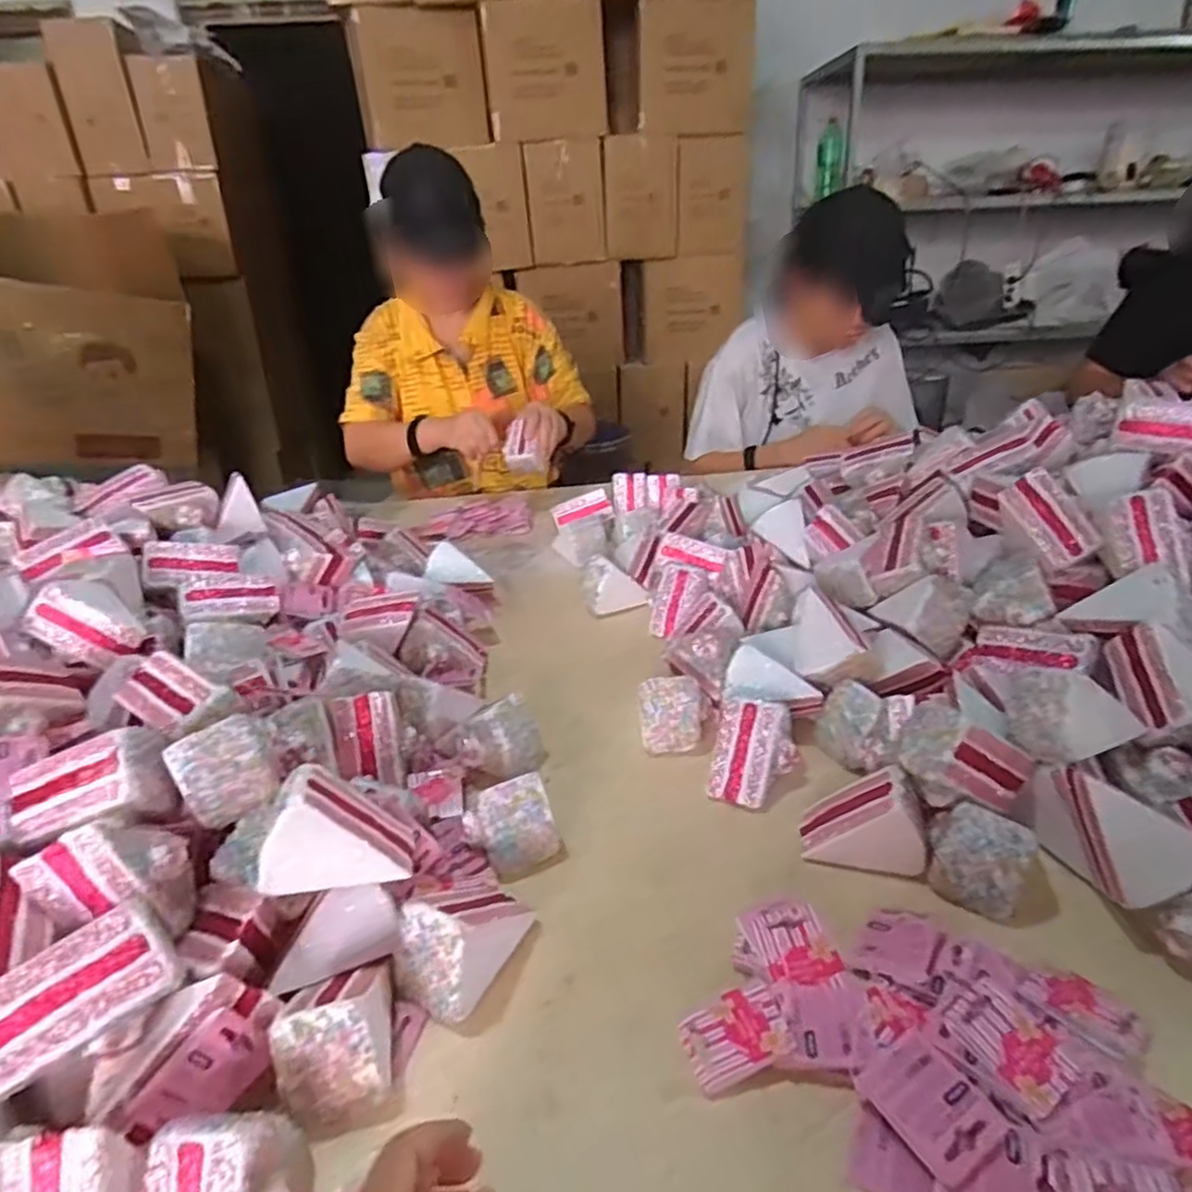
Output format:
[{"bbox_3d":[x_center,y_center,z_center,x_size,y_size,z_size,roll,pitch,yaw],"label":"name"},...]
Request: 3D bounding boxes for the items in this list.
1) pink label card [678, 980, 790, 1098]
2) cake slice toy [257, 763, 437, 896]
[{"bbox_3d":[0.081,0.253,0.425,0.060,0.006,0.051,-20,20,-7],"label":"pink label card"},{"bbox_3d":[-0.158,0.142,0.448,0.087,0.065,0.057,-9,28,-12],"label":"cake slice toy"}]

